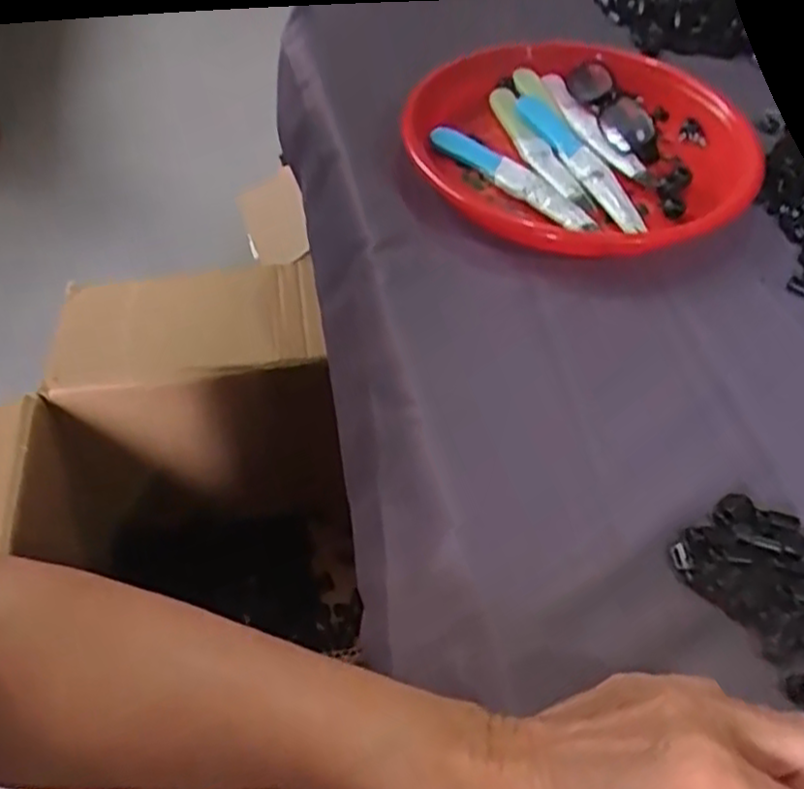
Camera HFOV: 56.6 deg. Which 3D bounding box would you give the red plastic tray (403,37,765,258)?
[{"bbox_3d":[0.147,-0.196,0.566,0.268,0.047,0.247,-29,58,-27],"label":"red plastic tray"}]

